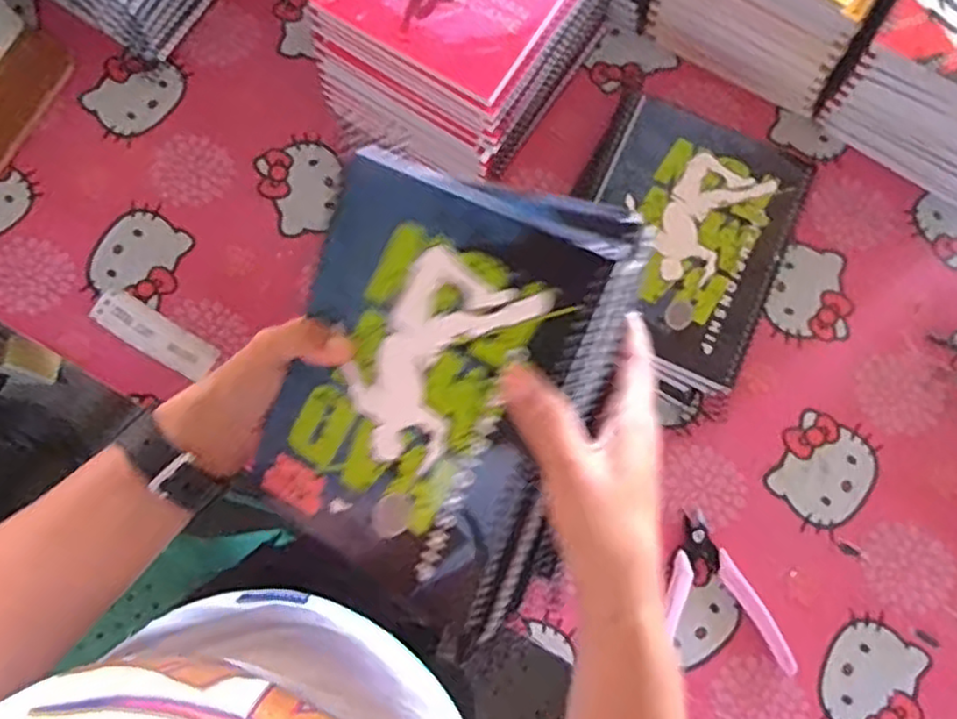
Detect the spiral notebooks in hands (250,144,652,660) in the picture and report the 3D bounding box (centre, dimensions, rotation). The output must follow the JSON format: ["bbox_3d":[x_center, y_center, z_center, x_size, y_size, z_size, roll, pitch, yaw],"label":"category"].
[{"bbox_3d":[-0.024,0.015,0.344,0.156,0.018,0.212,27,105,22],"label":"spiral notebooks in hands"}]

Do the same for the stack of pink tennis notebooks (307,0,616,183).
[{"bbox_3d":[-0.006,-0.266,0.543,0.157,0.117,0.219,33,78,7],"label":"stack of pink tennis notebooks"}]

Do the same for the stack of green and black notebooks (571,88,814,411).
[{"bbox_3d":[0.151,-0.089,0.546,0.165,0.038,0.209,24,78,5],"label":"stack of green and black notebooks"}]

